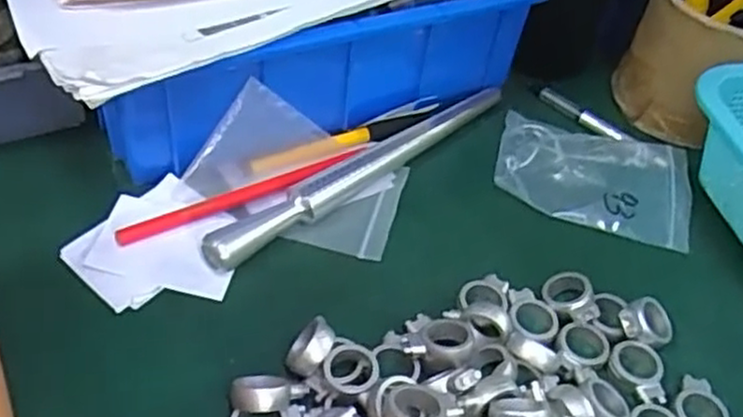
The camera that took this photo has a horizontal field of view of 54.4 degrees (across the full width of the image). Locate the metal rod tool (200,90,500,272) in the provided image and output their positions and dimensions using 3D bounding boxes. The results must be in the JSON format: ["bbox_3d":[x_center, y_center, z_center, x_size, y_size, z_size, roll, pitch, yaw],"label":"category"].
[{"bbox_3d":[-0.001,-0.027,0.437,0.230,0.020,0.018,-33,58,-31],"label":"metal rod tool"}]

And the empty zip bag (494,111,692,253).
[{"bbox_3d":[0.140,-0.019,0.452,0.122,0.010,0.077,13,54,1],"label":"empty zip bag"}]

